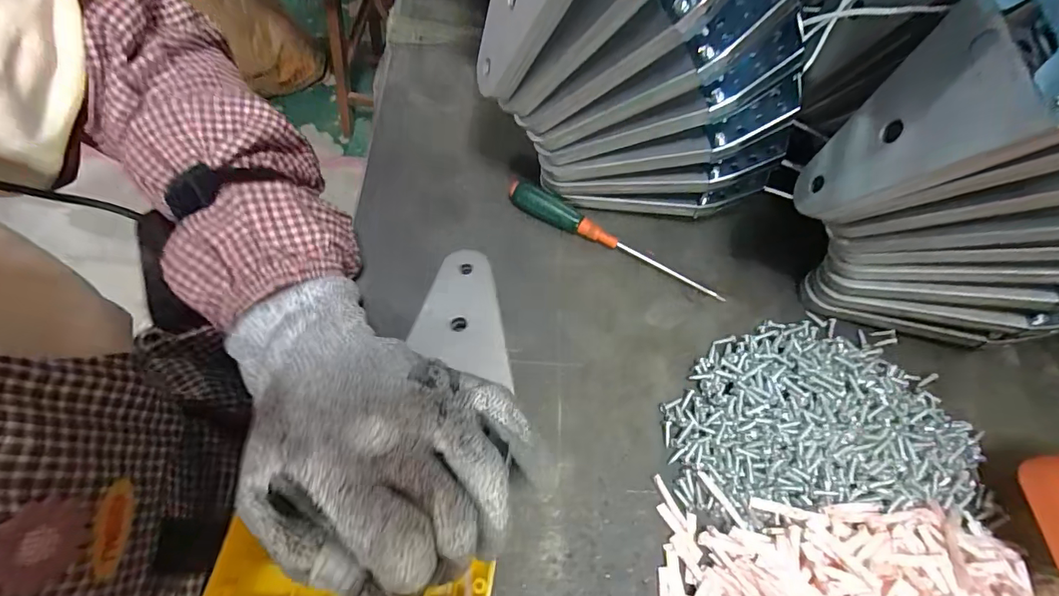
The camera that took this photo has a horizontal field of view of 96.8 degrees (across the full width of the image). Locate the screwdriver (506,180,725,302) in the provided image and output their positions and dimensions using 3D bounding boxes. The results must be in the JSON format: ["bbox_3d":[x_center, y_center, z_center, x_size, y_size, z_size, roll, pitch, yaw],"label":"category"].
[{"bbox_3d":[0.053,-0.038,0.296,0.145,0.018,0.014,26,68,8],"label":"screwdriver"}]

